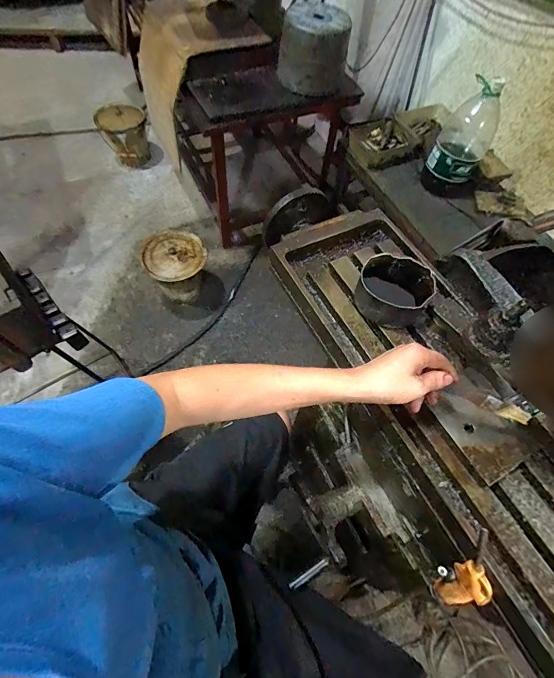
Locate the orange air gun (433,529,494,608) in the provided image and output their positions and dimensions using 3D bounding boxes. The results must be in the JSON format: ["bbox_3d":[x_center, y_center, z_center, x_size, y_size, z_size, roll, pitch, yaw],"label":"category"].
[{"bbox_3d":[0.228,0.295,0.420,0.029,0.192,0.050,-8,42,-8],"label":"orange air gun"}]

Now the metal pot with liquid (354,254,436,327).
[{"bbox_3d":[0.179,-0.072,0.536,0.105,0.054,0.104,2,62,-3],"label":"metal pot with liquid"}]

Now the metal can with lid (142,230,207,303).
[{"bbox_3d":[-0.407,-0.288,1.429,0.226,0.213,0.228,-23,66,-15],"label":"metal can with lid"}]

